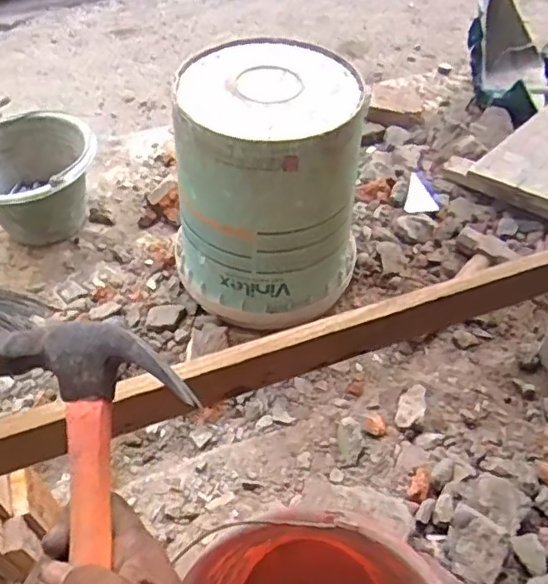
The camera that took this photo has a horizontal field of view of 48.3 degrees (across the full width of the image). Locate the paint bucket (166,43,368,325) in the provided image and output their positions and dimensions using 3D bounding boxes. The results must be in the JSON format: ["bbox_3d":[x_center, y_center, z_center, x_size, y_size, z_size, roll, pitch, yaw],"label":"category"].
[{"bbox_3d":[-0.015,-0.159,0.954,0.272,0.347,0.249,1,50,-1],"label":"paint bucket"}]

